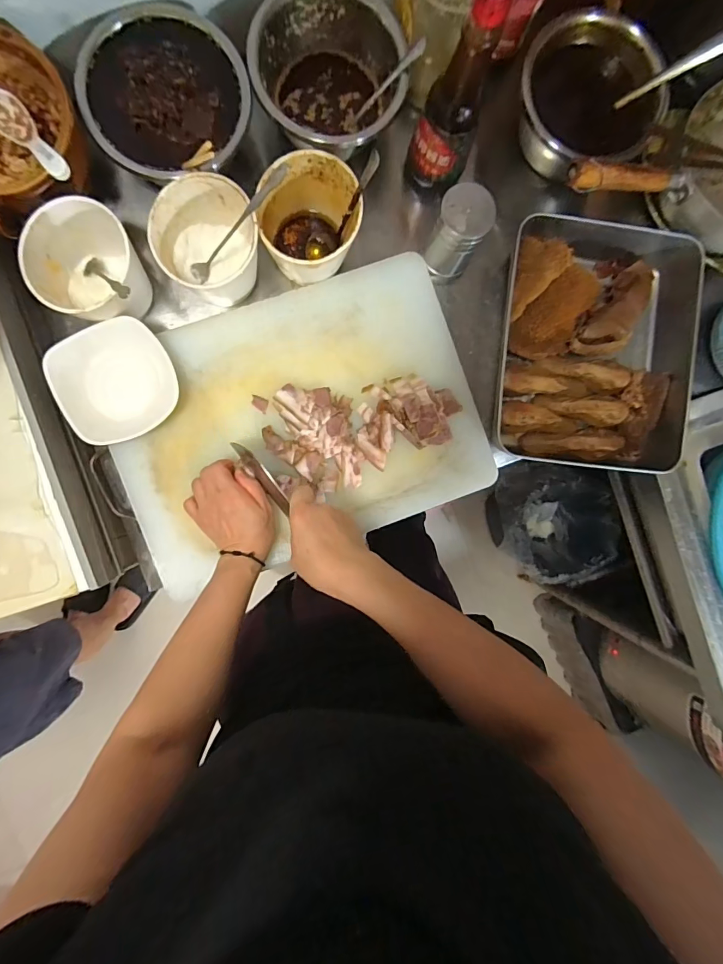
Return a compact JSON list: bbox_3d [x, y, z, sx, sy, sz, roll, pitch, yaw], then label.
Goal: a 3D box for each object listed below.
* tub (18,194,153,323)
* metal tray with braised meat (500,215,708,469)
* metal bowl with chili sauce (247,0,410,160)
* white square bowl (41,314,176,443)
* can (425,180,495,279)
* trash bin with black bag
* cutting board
[{"bbox_3d":[-0.305,-0.240,0.486,0.115,0.091,0.124,0,91,-4],"label":"tub"},{"bbox_3d":[0.297,-0.176,0.562,0.243,0.060,0.310,5,91,-4],"label":"metal tray with braised meat"},{"bbox_3d":[-0.039,-0.470,0.493,0.171,0.083,0.142,-17,92,-4],"label":"metal bowl with chili sauce"},{"bbox_3d":[-0.279,-0.112,0.494,0.129,0.038,0.121,-30,93,-3],"label":"white square bowl"},{"bbox_3d":[0.113,-0.294,0.515,0.057,0.099,0.057,0,91,-4],"label":"can"},{"bbox_3d":[0.494,0.128,1.214,0.245,0.292,0.352,-21,93,-4],"label":"trash bin with black bag"},{"bbox_3d":[-0.076,-0.073,0.531,0.431,0.025,0.310,-20,92,-4],"label":"cutting board"}]

